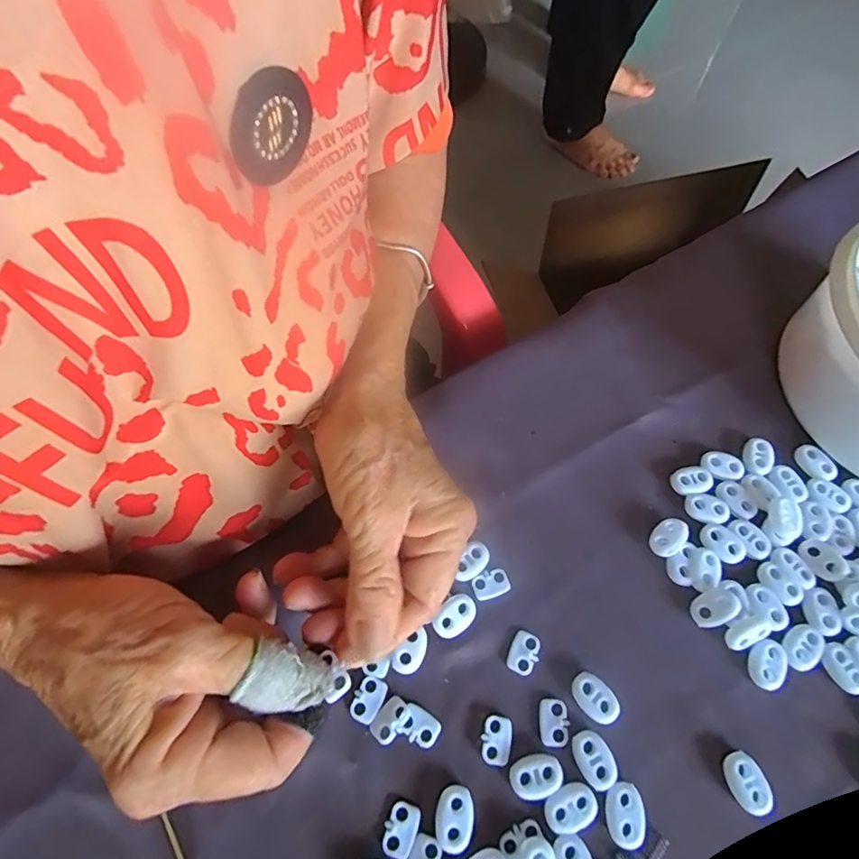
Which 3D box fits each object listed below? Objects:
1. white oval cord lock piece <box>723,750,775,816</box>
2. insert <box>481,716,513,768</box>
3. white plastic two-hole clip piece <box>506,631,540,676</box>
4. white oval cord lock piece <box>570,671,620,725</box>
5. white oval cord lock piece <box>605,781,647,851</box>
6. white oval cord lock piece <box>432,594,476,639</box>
[{"bbox_3d":[0.136,0.152,0.217,0.015,0.005,0.022,-20,67,-12],"label":"white oval cord lock piece"},{"bbox_3d":[0.030,0.138,0.224,0.013,0.004,0.019,15,64,5],"label":"insert"},{"bbox_3d":[0.045,0.106,0.241,0.013,0.004,0.018,23,66,9],"label":"white plastic two-hole clip piece"},{"bbox_3d":[0.075,0.123,0.231,0.015,0.005,0.022,-36,71,-18],"label":"white oval cord lock piece"},{"bbox_3d":[0.082,0.161,0.210,0.015,0.004,0.022,-2,64,-3],"label":"white oval cord lock piece"},{"bbox_3d":[0.012,0.091,0.246,0.015,0.007,0.022,42,70,16],"label":"white oval cord lock piece"}]

